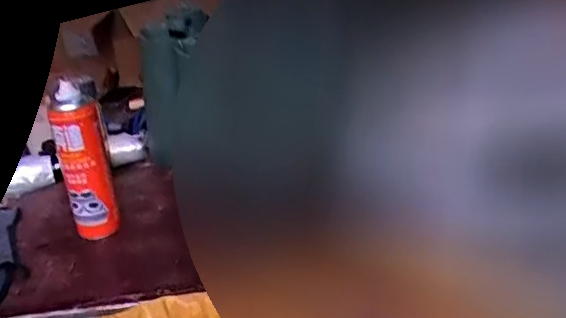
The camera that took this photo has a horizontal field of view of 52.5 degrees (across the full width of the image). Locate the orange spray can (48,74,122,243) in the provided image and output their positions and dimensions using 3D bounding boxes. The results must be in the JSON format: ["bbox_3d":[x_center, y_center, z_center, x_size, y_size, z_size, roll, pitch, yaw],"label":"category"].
[{"bbox_3d":[-0.286,0.002,0.831,0.069,0.231,0.055,-13,26,-18],"label":"orange spray can"}]

